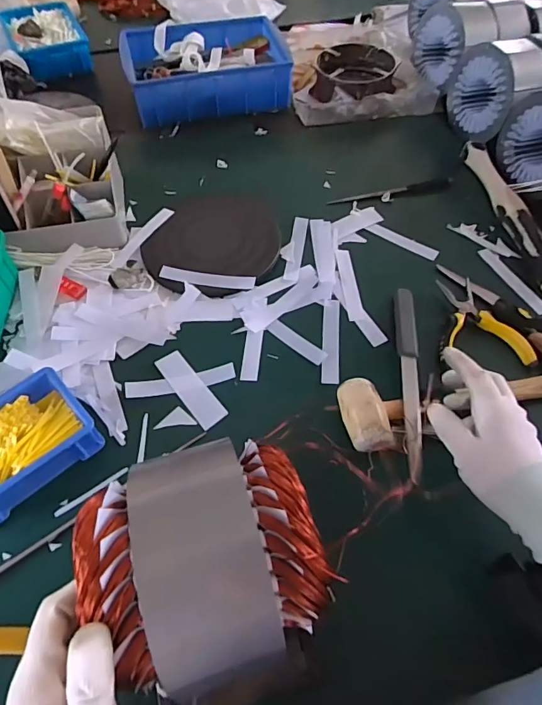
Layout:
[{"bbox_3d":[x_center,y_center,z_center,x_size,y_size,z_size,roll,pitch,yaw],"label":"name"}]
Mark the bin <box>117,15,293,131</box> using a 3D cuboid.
[{"bbox_3d":[-0.124,-0.553,0.880,0.307,0.069,0.244,-10,59,-11],"label":"bin"}]

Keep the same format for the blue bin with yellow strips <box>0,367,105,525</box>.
[{"bbox_3d":[-0.265,0.098,0.470,0.147,0.049,0.104,-39,65,-22],"label":"blue bin with yellow strips"}]

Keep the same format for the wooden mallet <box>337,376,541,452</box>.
[{"bbox_3d":[0.211,0.061,0.503,0.268,0.048,0.082,-6,59,-6],"label":"wooden mallet"}]

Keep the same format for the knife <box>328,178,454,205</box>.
[{"bbox_3d":[0.197,-0.263,0.736,0.220,0.008,0.018,-14,60,-13],"label":"knife"}]

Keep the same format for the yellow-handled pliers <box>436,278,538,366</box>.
[{"bbox_3d":[0.263,-0.047,0.574,0.110,0.014,0.127,3,57,-3],"label":"yellow-handled pliers"}]

